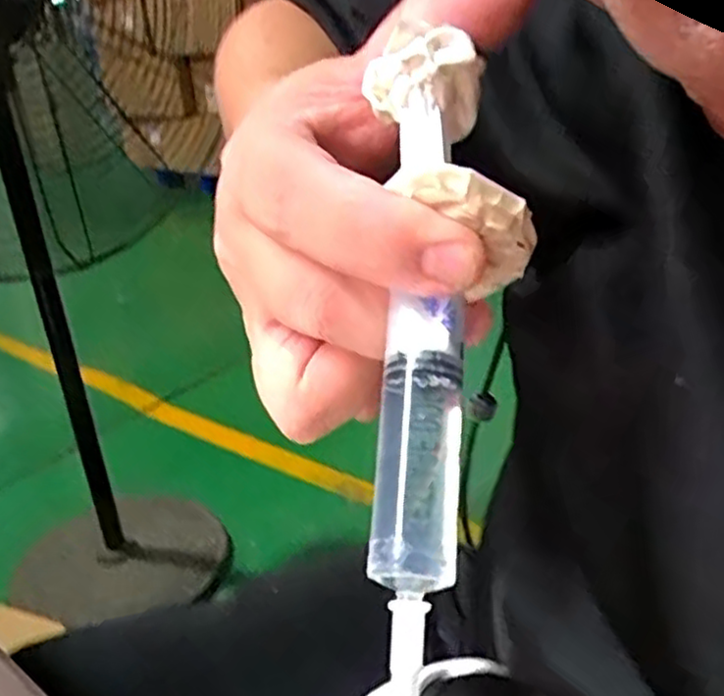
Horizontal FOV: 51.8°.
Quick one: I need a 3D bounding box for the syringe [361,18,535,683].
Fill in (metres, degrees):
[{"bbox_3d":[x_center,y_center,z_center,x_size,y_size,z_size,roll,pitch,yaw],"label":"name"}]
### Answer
[{"bbox_3d":[0.016,-0.008,0.152,0.033,0.134,0.029,1,-15,8],"label":"syringe"}]

